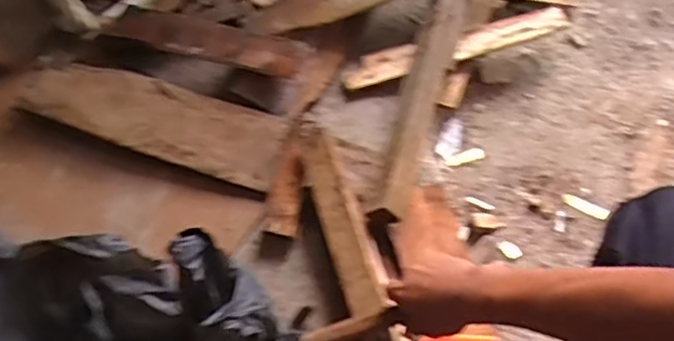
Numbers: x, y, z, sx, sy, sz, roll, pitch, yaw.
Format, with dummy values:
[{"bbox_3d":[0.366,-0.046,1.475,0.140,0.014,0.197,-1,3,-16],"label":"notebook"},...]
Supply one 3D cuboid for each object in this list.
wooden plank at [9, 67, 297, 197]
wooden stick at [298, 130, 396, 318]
[{"bbox_3d":[-0.273,-0.085,0.925,0.416,0.032,0.115,17,63,14],"label":"wooden plank"},{"bbox_3d":[0.007,0.060,0.801,0.051,0.035,0.251,-17,66,-8],"label":"wooden stick"}]

